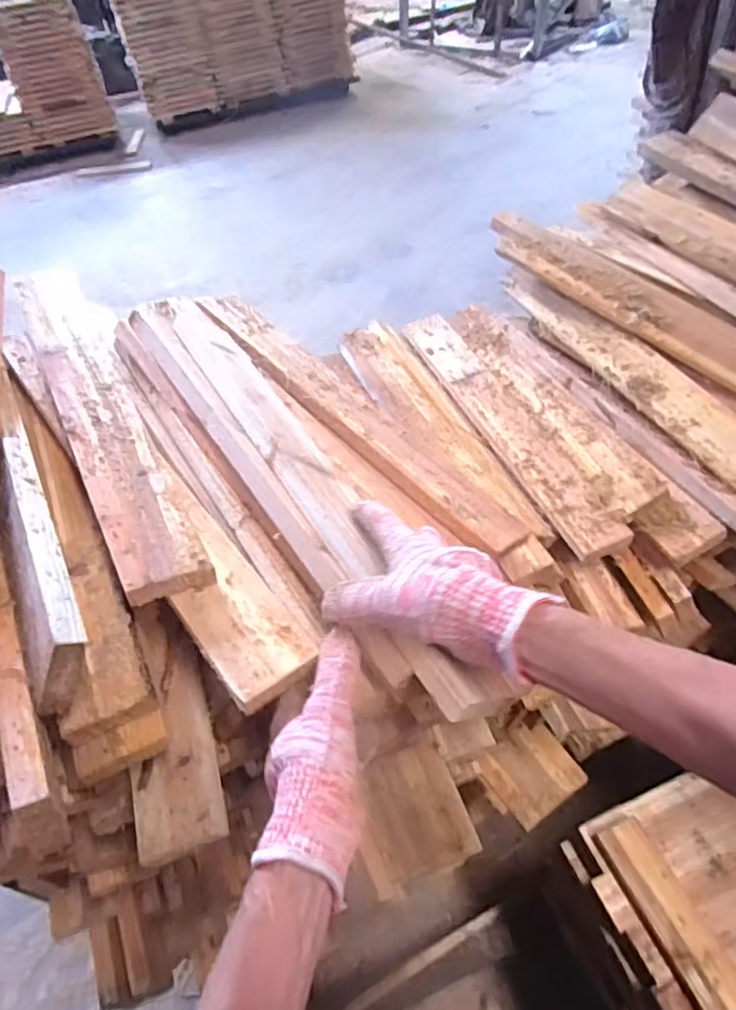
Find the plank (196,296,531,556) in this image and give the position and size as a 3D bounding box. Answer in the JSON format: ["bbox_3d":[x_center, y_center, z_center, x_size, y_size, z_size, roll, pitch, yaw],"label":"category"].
[{"bbox_3d":[-0.030,-0.111,0.686,0.072,0.012,0.490,-24,54,-39],"label":"plank"}]

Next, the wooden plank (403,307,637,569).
[{"bbox_3d":[0.175,-0.122,0.844,0.070,0.024,0.490,-20,48,-11],"label":"wooden plank"}]

